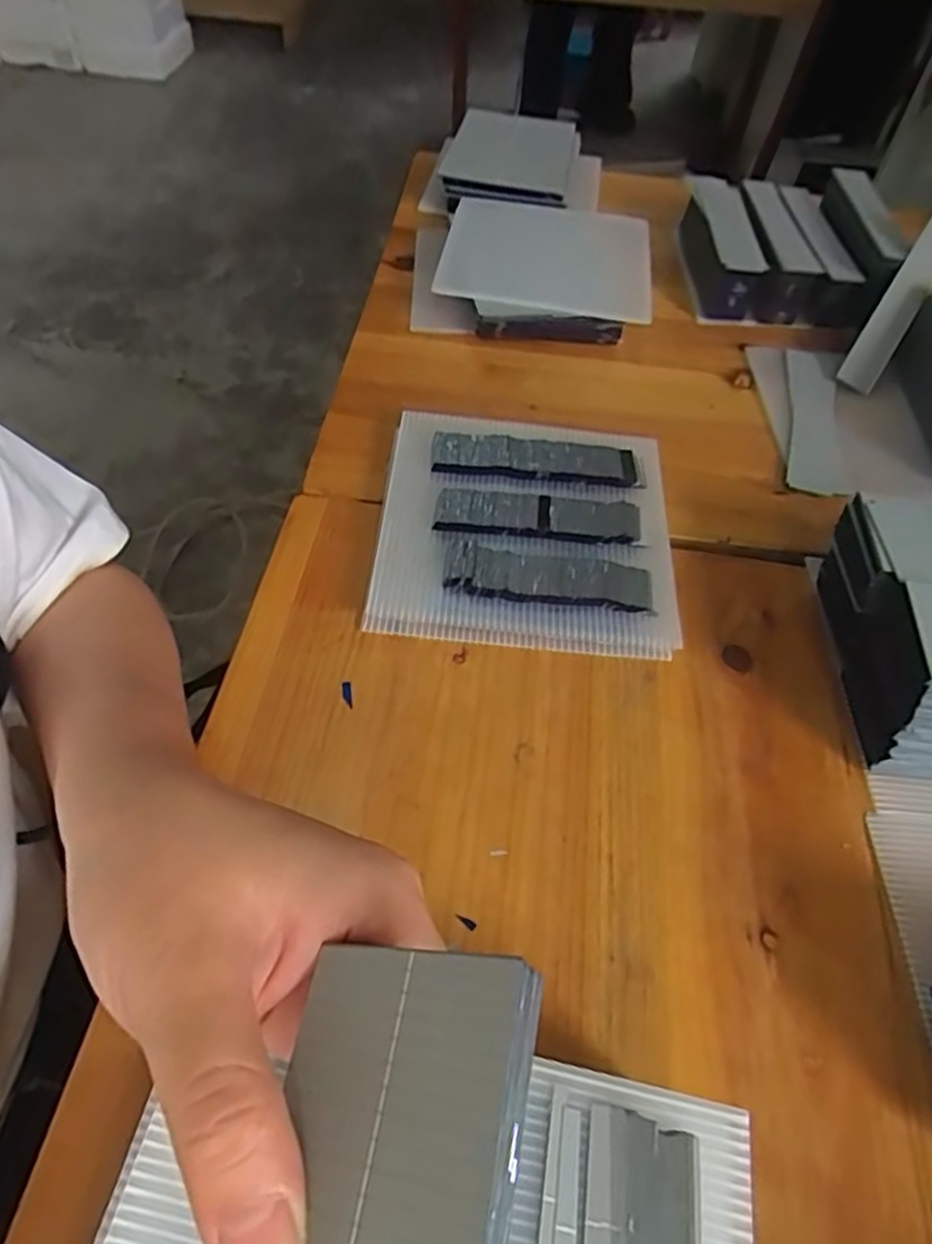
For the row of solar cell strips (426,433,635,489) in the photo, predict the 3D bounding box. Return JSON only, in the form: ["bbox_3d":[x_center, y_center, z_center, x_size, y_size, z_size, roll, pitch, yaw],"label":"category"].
[{"bbox_3d":[0.041,-0.097,0.425,0.119,0.007,0.032,4,53,-1],"label":"row of solar cell strips"}]

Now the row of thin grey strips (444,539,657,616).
[{"bbox_3d":[0.044,-0.024,0.372,0.104,0.005,0.034,7,53,1],"label":"row of thin grey strips"}]

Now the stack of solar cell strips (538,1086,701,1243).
[{"bbox_3d":[0.040,0.157,0.184,0.041,0.004,0.054,10,53,4],"label":"stack of solar cell strips"}]

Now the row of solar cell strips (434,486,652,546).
[{"bbox_3d":[0.041,-0.061,0.397,0.112,0.005,0.032,4,53,-1],"label":"row of solar cell strips"}]

